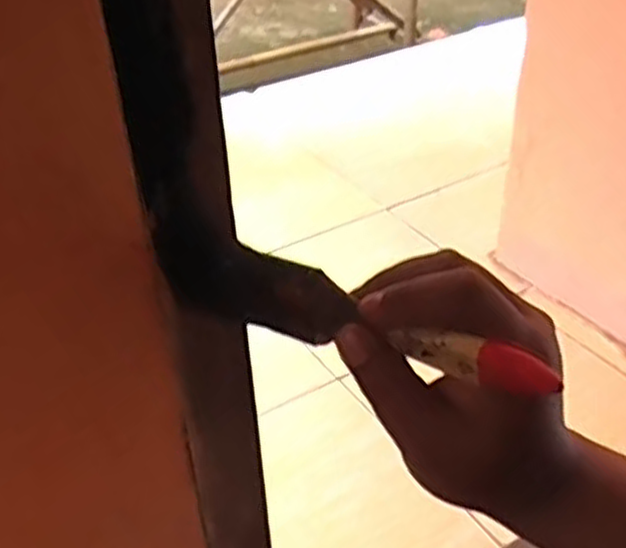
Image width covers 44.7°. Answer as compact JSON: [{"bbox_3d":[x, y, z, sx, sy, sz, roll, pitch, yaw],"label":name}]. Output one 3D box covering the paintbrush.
[{"bbox_3d":[0.023,0.023,0.313,0.145,0.036,0.012,18,41,27],"label":"paintbrush"}]

